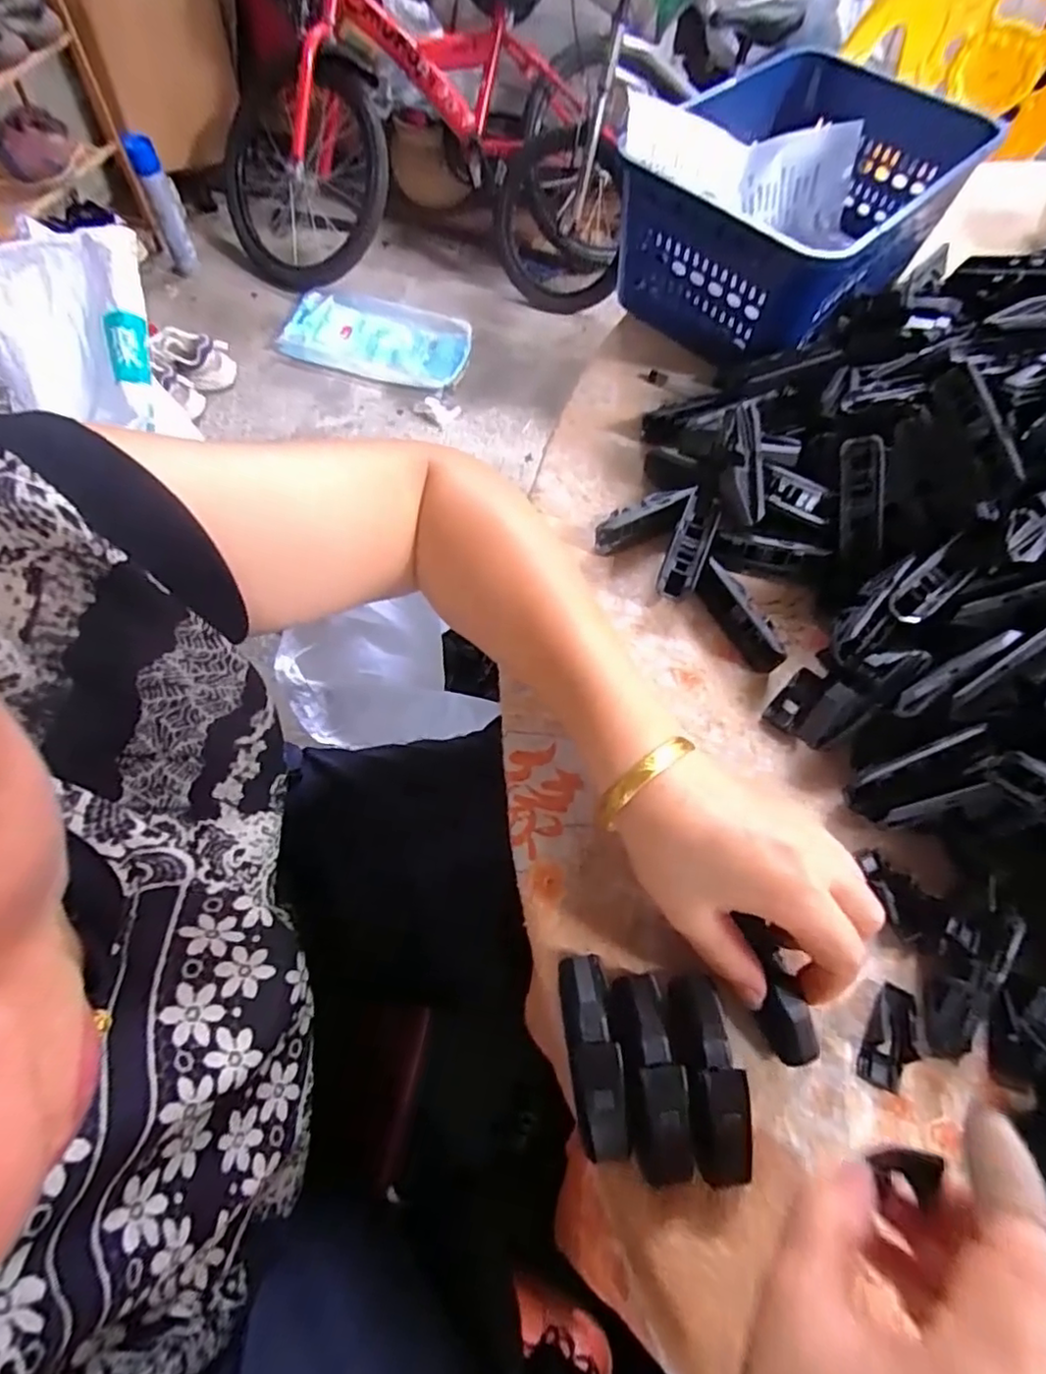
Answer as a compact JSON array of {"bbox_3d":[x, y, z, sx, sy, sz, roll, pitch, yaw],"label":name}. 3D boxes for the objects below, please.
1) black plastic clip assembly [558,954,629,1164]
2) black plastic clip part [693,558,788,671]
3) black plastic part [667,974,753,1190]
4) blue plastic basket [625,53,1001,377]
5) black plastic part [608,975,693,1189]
[{"bbox_3d":[0.029,0.151,0.250,0.019,0.017,0.074,-5,64,-5],"label":"black plastic clip assembly"},{"bbox_3d":[0.125,-0.041,0.350,0.020,0.016,0.069,-27,68,-14],"label":"black plastic clip part"},{"bbox_3d":[0.076,0.162,0.252,0.023,0.024,0.074,-2,64,-3],"label":"black plastic part"},{"bbox_3d":[0.193,-0.352,0.454,0.174,0.096,0.257,40,69,16],"label":"blue plastic basket"},{"bbox_3d":[0.052,0.158,0.247,0.024,0.020,0.071,-8,64,-6],"label":"black plastic part"}]

